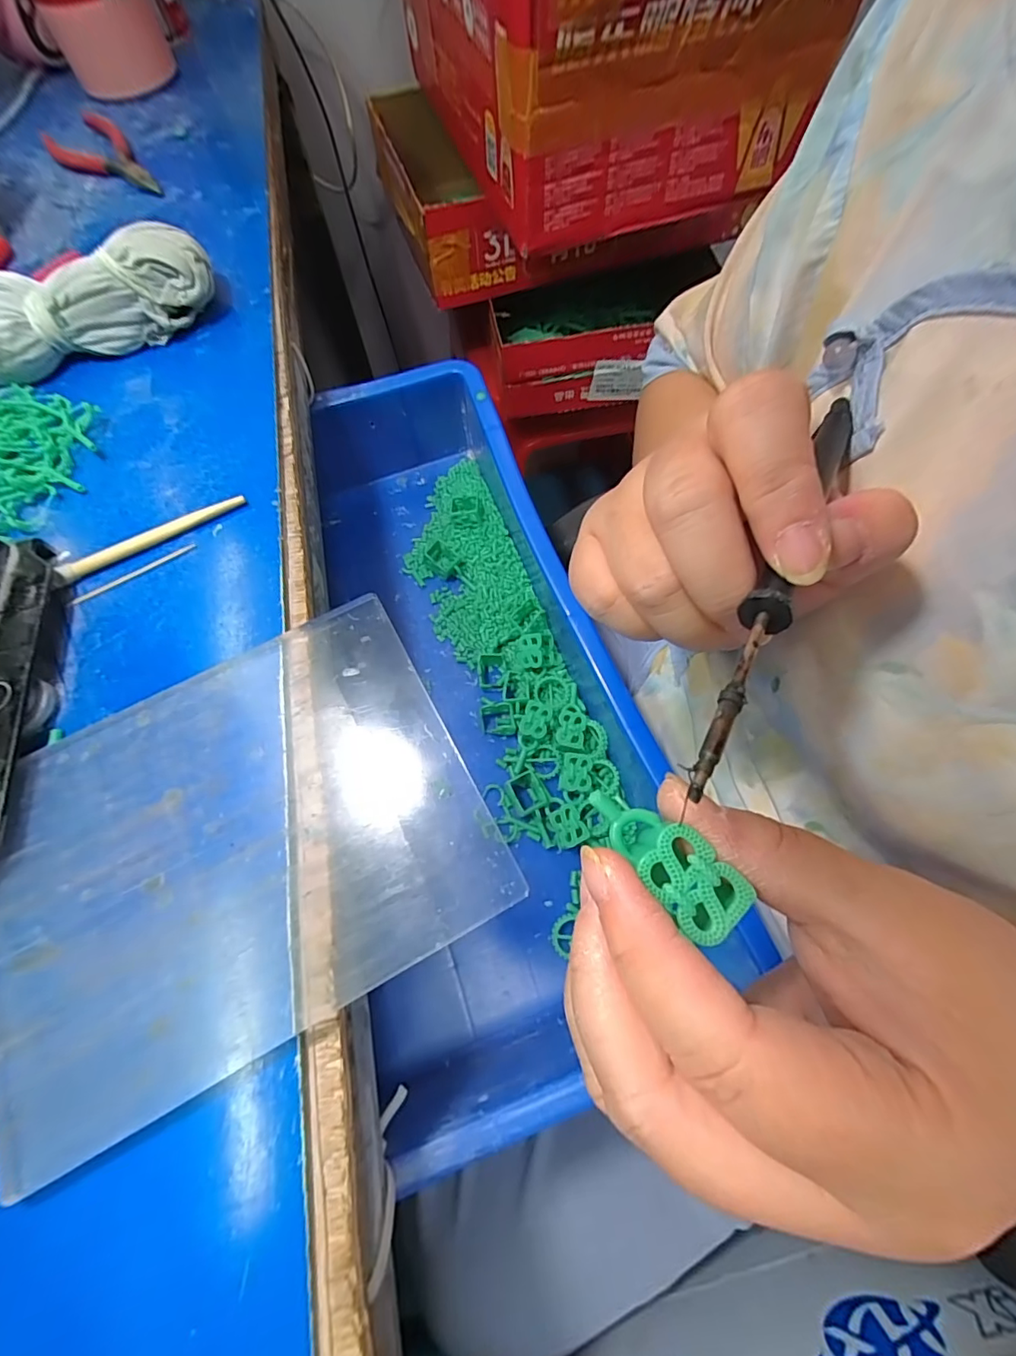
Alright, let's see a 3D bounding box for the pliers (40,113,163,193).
[{"bbox_3d":[-0.299,-0.378,0.369,0.050,0.015,0.120,-33,70,-11],"label":"pliers"}]

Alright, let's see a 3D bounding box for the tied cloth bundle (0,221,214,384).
[{"bbox_3d":[-0.233,-0.207,0.277,0.138,0.042,0.049,-25,68,-8],"label":"tied cloth bundle"}]

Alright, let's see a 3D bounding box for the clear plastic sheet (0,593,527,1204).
[{"bbox_3d":[-0.098,0.057,0.181,0.166,0.008,0.132,-27,69,-9],"label":"clear plastic sheet"}]

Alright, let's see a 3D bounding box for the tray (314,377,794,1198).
[{"bbox_3d":[-0.020,-0.005,0.318,0.197,0.084,0.430,-16,67,-5],"label":"tray"}]

